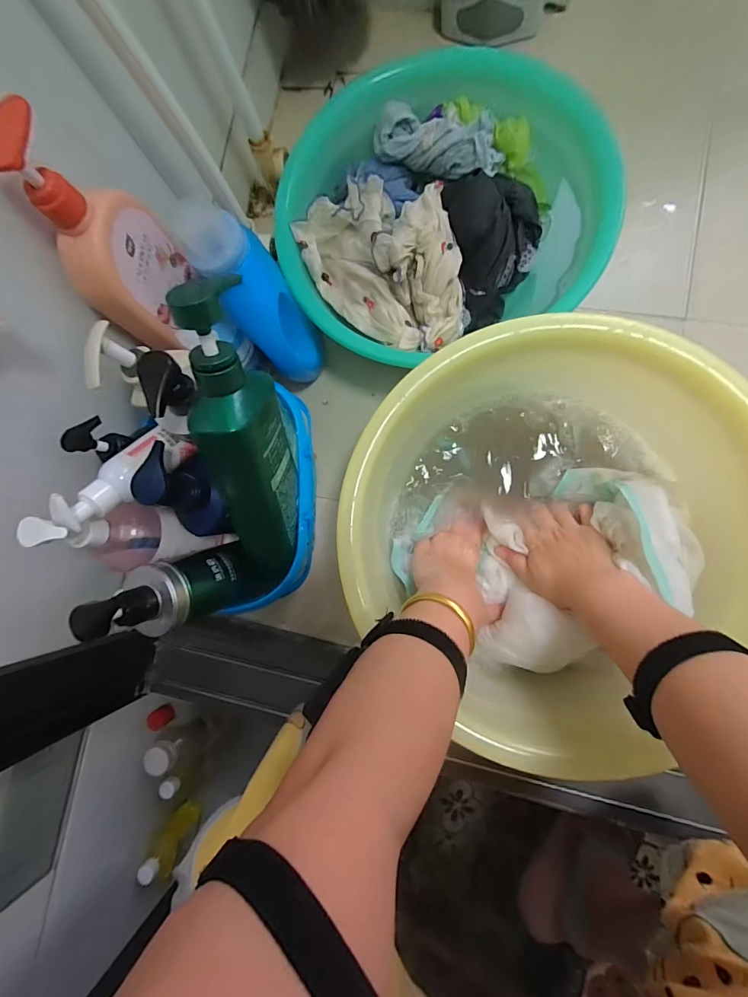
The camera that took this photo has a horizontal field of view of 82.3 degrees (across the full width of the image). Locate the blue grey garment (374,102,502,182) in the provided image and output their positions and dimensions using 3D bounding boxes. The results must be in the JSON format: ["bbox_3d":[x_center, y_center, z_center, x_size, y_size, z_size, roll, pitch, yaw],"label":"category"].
[{"bbox_3d":[0.074,-0.419,0.497,0.155,0.039,0.059,21,88,9],"label":"blue grey garment"}]

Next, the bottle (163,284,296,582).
[{"bbox_3d":[-0.108,-0.040,0.362,0.054,0.263,0.060,4,42,8],"label":"bottle"}]

